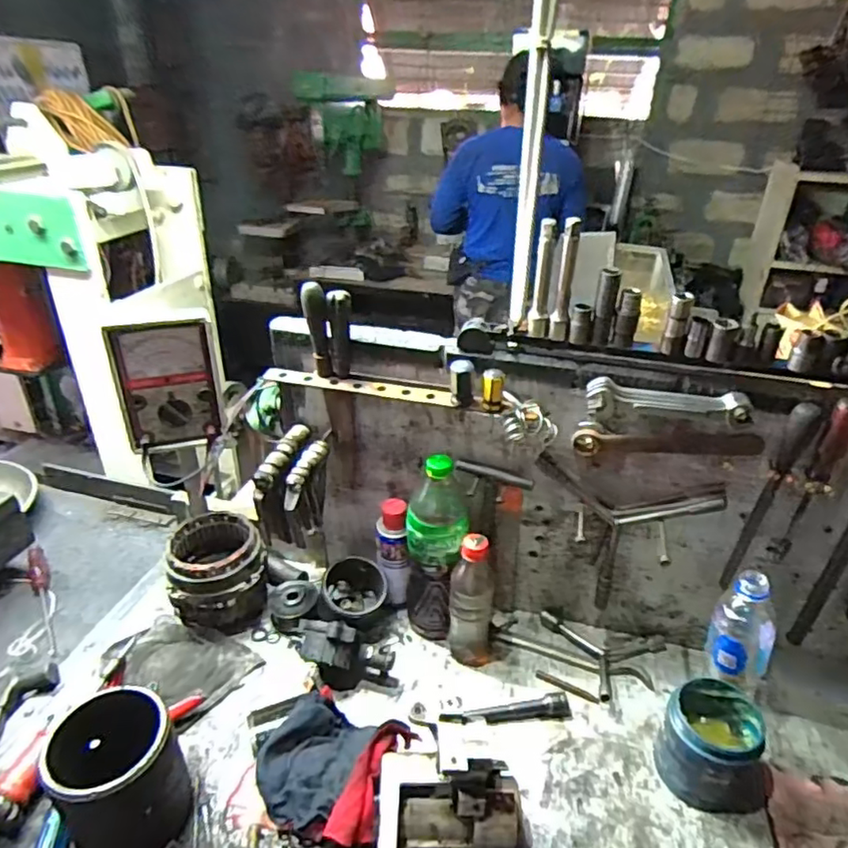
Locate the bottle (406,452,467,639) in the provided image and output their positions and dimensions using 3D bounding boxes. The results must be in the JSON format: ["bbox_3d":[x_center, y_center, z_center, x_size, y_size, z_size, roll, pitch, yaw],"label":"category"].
[{"bbox_3d":[0.015,0.167,0.775,0.075,0.268,0.069,4,31,3],"label":"bottle"}]

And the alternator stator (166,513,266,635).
[{"bbox_3d":[-0.281,0.205,0.837,0.126,0.110,0.134,-8,32,-16],"label":"alternator stator"}]

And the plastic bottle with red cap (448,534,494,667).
[{"bbox_3d":[0.062,0.217,0.759,0.060,0.185,0.056,6,31,7],"label":"plastic bottle with red cap"}]

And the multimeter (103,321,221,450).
[{"bbox_3d":[-0.318,-0.048,0.754,0.109,0.154,0.033,-9,32,-19],"label":"multimeter"}]

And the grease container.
[{"bbox_3d":[0.317,0.349,0.652,0.106,0.096,0.109,-21,37,-33],"label":"grease container"}]

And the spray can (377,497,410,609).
[{"bbox_3d":[-0.044,0.177,0.823,0.044,0.153,0.050,0,31,-3],"label":"spray can"}]

